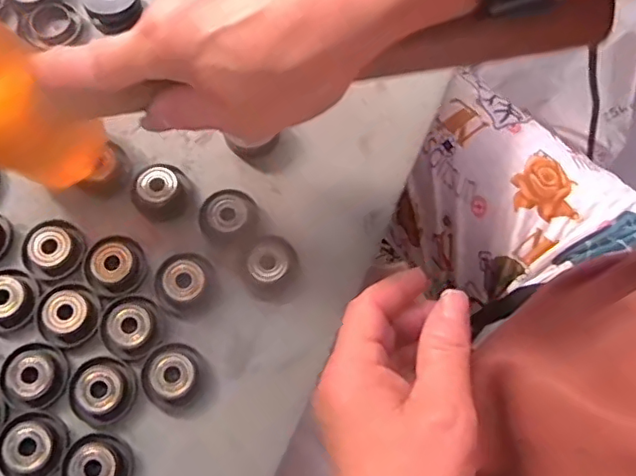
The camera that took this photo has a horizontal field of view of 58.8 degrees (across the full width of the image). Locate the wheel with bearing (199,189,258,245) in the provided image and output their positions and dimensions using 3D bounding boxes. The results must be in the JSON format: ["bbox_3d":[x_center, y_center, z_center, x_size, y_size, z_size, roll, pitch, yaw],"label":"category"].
[{"bbox_3d":[-0.050,-0.012,0.312,0.032,0.009,0.028,-37,78,-12],"label":"wheel with bearing"}]

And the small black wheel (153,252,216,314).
[{"bbox_3d":[-0.071,0.023,0.300,0.031,0.009,0.030,1,73,-2],"label":"small black wheel"}]

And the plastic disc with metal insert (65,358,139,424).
[{"bbox_3d":[-0.108,0.076,0.281,0.032,0.006,0.032,1,73,-2],"label":"plastic disc with metal insert"}]

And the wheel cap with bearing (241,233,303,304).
[{"bbox_3d":[-0.025,0.016,0.304,0.030,0.007,0.036,7,73,-1],"label":"wheel cap with bearing"}]

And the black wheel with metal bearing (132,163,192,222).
[{"bbox_3d":[-0.087,-0.027,0.312,0.031,0.012,0.026,-40,79,-13],"label":"black wheel with metal bearing"}]

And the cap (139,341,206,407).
[{"bbox_3d":[-0.074,0.069,0.286,0.031,0.013,0.031,1,73,-2],"label":"cap"}]

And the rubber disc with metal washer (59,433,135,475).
[{"bbox_3d":[-0.108,0.111,0.272,0.032,0.009,0.031,1,73,-2],"label":"rubber disc with metal washer"}]

